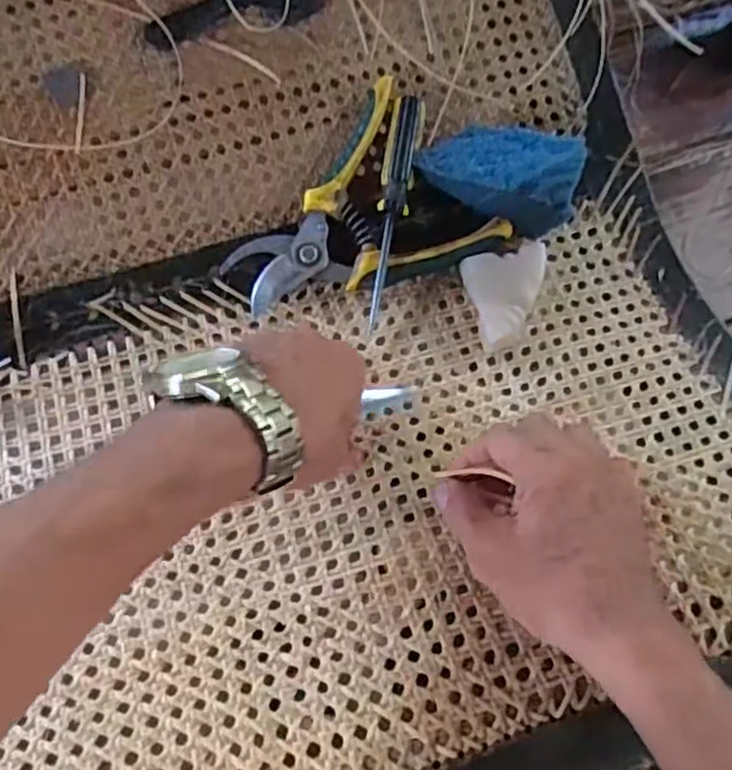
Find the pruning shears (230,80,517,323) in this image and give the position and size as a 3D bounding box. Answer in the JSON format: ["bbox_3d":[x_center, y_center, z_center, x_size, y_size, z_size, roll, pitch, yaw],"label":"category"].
[{"bbox_3d":[-0.005,-0.103,0.482,0.168,0.019,0.136,-42,89,-8],"label":"pruning shears"}]

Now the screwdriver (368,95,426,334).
[{"bbox_3d":[0.019,-0.119,0.484,0.023,0.021,0.161,10,82,-4],"label":"screwdriver"}]

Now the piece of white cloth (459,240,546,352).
[{"bbox_3d":[0.099,-0.060,0.478,0.057,0.022,0.073,-13,61,-1],"label":"piece of white cloth"}]

